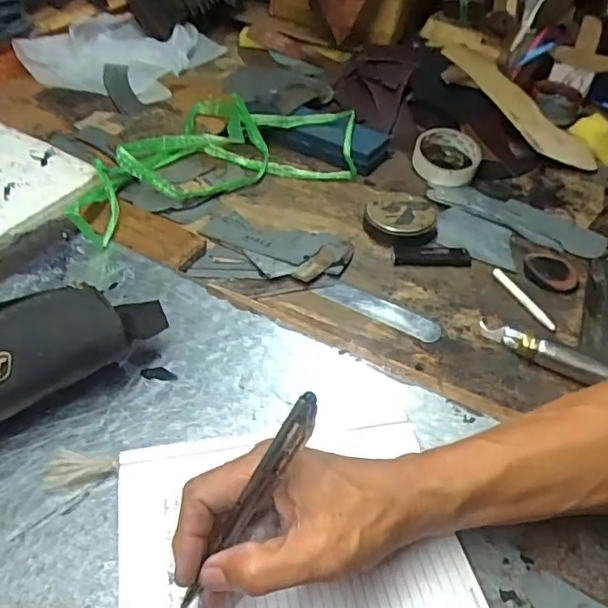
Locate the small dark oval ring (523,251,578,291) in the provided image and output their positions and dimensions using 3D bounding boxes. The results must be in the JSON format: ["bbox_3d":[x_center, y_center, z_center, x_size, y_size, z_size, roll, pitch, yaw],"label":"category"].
[{"bbox_3d":[0.252,-0.037,0.598,0.052,0.007,0.061,5,45,-2],"label":"small dark oval ring"}]

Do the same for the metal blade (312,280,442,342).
[{"bbox_3d":[0.070,0.005,0.546,0.120,0.004,0.029,25,52,21],"label":"metal blade"}]

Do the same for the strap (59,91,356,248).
[{"bbox_3d":[-0.118,-0.191,0.694,0.387,0.046,0.228,-25,53,-29],"label":"strap"}]

